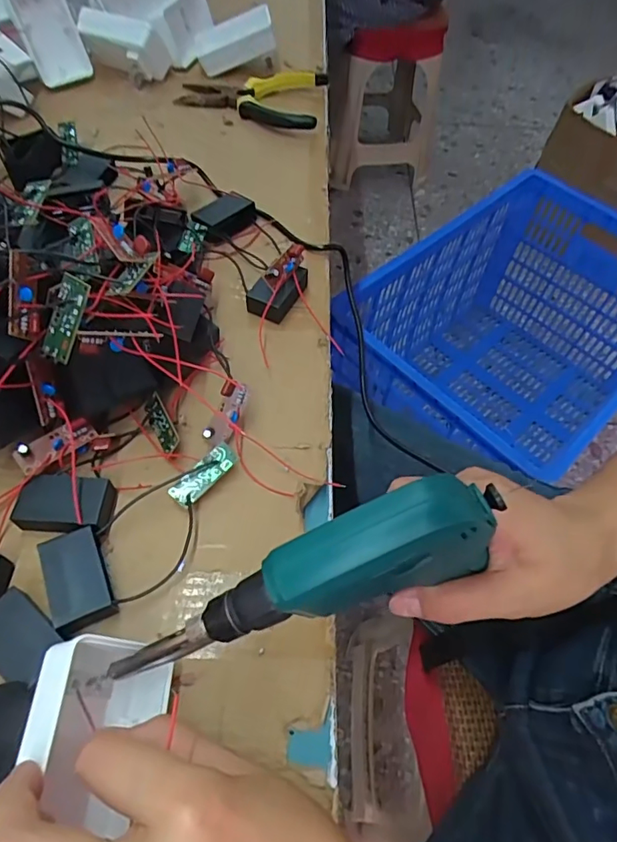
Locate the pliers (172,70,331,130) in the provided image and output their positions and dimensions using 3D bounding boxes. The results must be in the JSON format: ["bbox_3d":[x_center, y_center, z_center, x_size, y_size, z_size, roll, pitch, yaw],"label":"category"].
[{"bbox_3d":[-0.062,-0.342,0.544,0.150,0.025,0.103,9,58,2],"label":"pliers"}]

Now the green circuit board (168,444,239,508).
[{"bbox_3d":[-0.063,0.032,0.312,0.016,0.004,0.044,45,73,4],"label":"green circuit board"}]

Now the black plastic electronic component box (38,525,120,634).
[{"bbox_3d":[-0.122,0.085,0.277,0.030,0.017,0.050,-22,62,-17],"label":"black plastic electronic component box"}]

